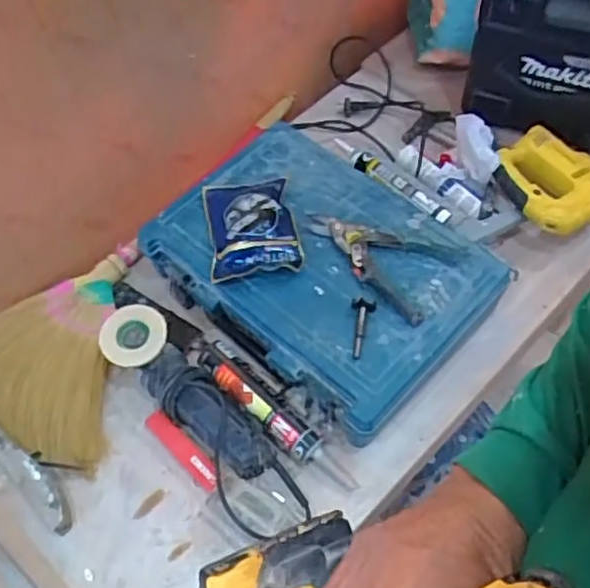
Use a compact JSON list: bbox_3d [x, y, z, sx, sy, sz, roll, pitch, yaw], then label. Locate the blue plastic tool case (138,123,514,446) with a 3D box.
[{"bbox_3d":[0.044,-0.053,1.033,0.476,0.119,0.346,38,67,24],"label":"blue plastic tool case"}]

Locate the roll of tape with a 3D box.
[{"bbox_3d":[-0.233,0.058,0.961,0.091,0.023,0.090,-2,58,2],"label":"roll of tape"}]

